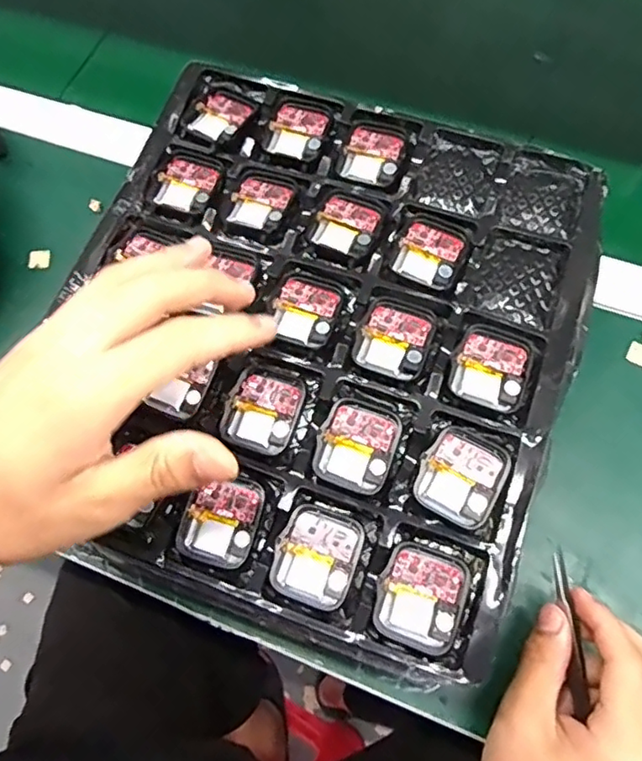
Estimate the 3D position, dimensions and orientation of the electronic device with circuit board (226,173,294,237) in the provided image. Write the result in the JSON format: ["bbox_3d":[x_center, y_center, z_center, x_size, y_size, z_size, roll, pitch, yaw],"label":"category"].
[{"bbox_3d":[-0.035,-0.103,0.339,0.033,0.004,0.041,22,72,11],"label":"electronic device with circuit board"}]

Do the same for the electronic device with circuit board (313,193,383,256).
[{"bbox_3d":[0.015,-0.088,0.328,0.034,0.004,0.038,20,71,10],"label":"electronic device with circuit board"}]

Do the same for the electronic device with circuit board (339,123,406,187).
[{"bbox_3d":[0.031,-0.135,0.350,0.034,0.006,0.039,14,71,8],"label":"electronic device with circuit board"}]

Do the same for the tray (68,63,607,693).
[{"bbox_3d":[-0.005,-0.030,0.311,0.256,0.018,0.290,18,71,9],"label":"tray"}]

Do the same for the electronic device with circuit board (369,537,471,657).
[{"bbox_3d":[0.045,0.097,0.263,0.036,0.007,0.042,21,72,10],"label":"electronic device with circuit board"}]

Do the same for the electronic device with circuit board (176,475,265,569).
[{"bbox_3d":[-0.047,0.067,0.282,0.035,0.005,0.043,18,71,9],"label":"electronic device with circuit board"}]

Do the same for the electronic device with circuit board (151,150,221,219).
[{"bbox_3d":[-0.079,-0.116,0.347,0.033,0.005,0.041,17,71,9],"label":"electronic device with circuit board"}]

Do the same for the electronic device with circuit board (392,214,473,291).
[{"bbox_3d":[0.061,-0.072,0.322,0.036,0.004,0.041,23,72,11],"label":"electronic device with circuit board"}]

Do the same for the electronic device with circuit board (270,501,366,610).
[{"bbox_3d":[-0.002,0.081,0.272,0.037,0.005,0.043,19,71,10],"label":"electronic device with circuit board"}]

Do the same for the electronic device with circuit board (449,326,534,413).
[{"bbox_3d":[0.086,-0.007,0.291,0.036,0.004,0.040,21,72,10],"label":"electronic device with circuit board"}]

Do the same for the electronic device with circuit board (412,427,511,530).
[{"bbox_3d":[0.067,0.046,0.278,0.036,0.006,0.042,26,73,12],"label":"electronic device with circuit board"}]

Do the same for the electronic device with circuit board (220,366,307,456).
[{"bbox_3d":[-0.028,0.015,0.297,0.035,0.007,0.042,21,72,10],"label":"electronic device with circuit board"}]

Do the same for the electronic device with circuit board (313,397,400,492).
[{"bbox_3d":[0.018,0.031,0.285,0.037,0.005,0.042,19,71,10],"label":"electronic device with circuit board"}]

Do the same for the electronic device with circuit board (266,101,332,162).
[{"bbox_3d":[-0.014,-0.153,0.358,0.034,0.005,0.037,19,71,9],"label":"electronic device with circuit board"}]

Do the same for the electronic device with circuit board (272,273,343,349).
[{"bbox_3d":[-0.008,-0.038,0.311,0.033,0.004,0.038,15,71,8],"label":"electronic device with circuit board"}]

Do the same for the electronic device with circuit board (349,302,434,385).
[{"bbox_3d":[0.038,-0.021,0.302,0.036,0.004,0.039,20,71,10],"label":"electronic device with circuit board"}]

